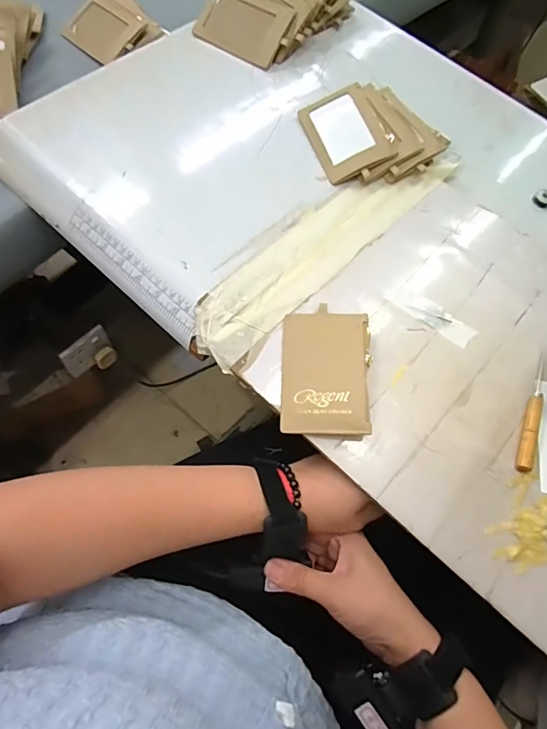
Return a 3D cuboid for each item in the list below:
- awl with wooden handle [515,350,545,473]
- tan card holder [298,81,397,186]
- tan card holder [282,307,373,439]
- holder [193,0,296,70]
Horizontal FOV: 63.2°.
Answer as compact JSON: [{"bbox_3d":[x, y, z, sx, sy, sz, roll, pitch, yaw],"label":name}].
[{"bbox_3d":[0.225,0.039,0.382,0.012,0.012,0.110,22,66,5],"label":"awl with wooden handle"},{"bbox_3d":[0.077,-0.254,0.485,0.075,0.011,0.113,-27,71,14],"label":"tan card holder"},{"bbox_3d":[0.045,0.005,0.384,0.073,0.019,0.113,5,66,-3],"label":"tan card holder"},{"bbox_3d":[-0.035,-0.410,0.536,0.110,0.006,0.069,29,105,6],"label":"holder"}]

